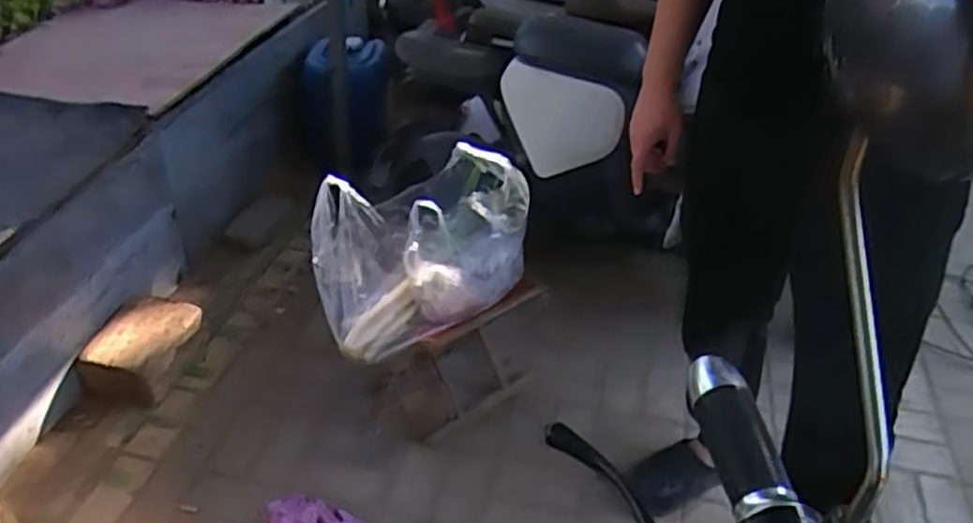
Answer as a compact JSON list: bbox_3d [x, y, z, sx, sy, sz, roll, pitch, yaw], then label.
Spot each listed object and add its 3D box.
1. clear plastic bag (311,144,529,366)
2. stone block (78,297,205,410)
[{"bbox_3d":[-0.132,-0.028,1.539,0.436,0.328,0.205,-16,41,-24],"label":"clear plastic bag"},{"bbox_3d":[-0.788,0.209,1.759,0.185,0.159,0.256,14,37,16],"label":"stone block"}]

